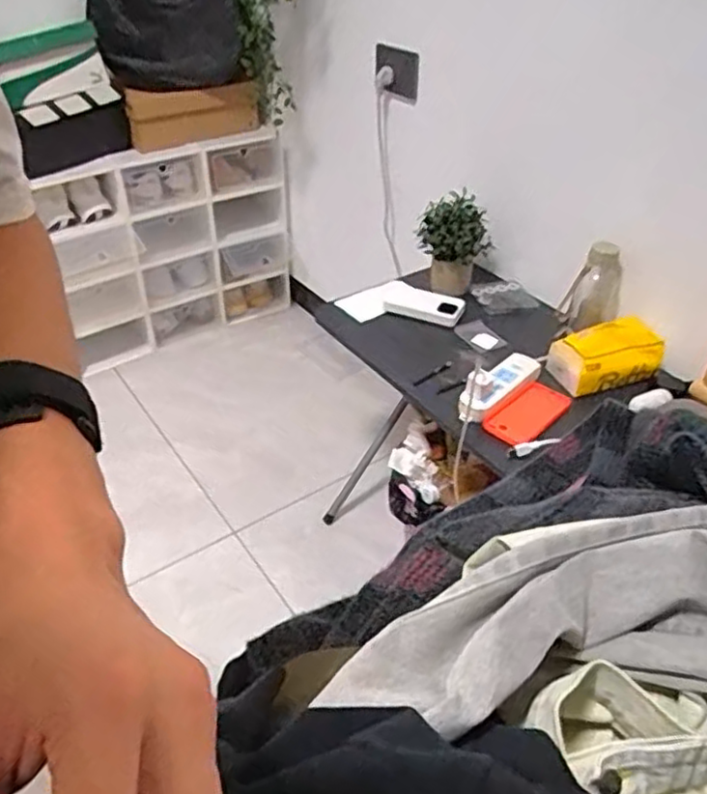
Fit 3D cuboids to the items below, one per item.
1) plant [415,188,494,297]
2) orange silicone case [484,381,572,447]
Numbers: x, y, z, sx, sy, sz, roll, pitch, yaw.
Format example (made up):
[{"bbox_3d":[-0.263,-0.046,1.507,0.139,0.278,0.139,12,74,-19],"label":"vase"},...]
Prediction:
[{"bbox_3d":[0.195,-0.288,1.312,0.122,0.182,0.132,-2,39,-3],"label":"plant"},{"bbox_3d":[0.270,0.027,1.048,0.143,0.014,0.076,-32,49,-33],"label":"orange silicone case"}]

